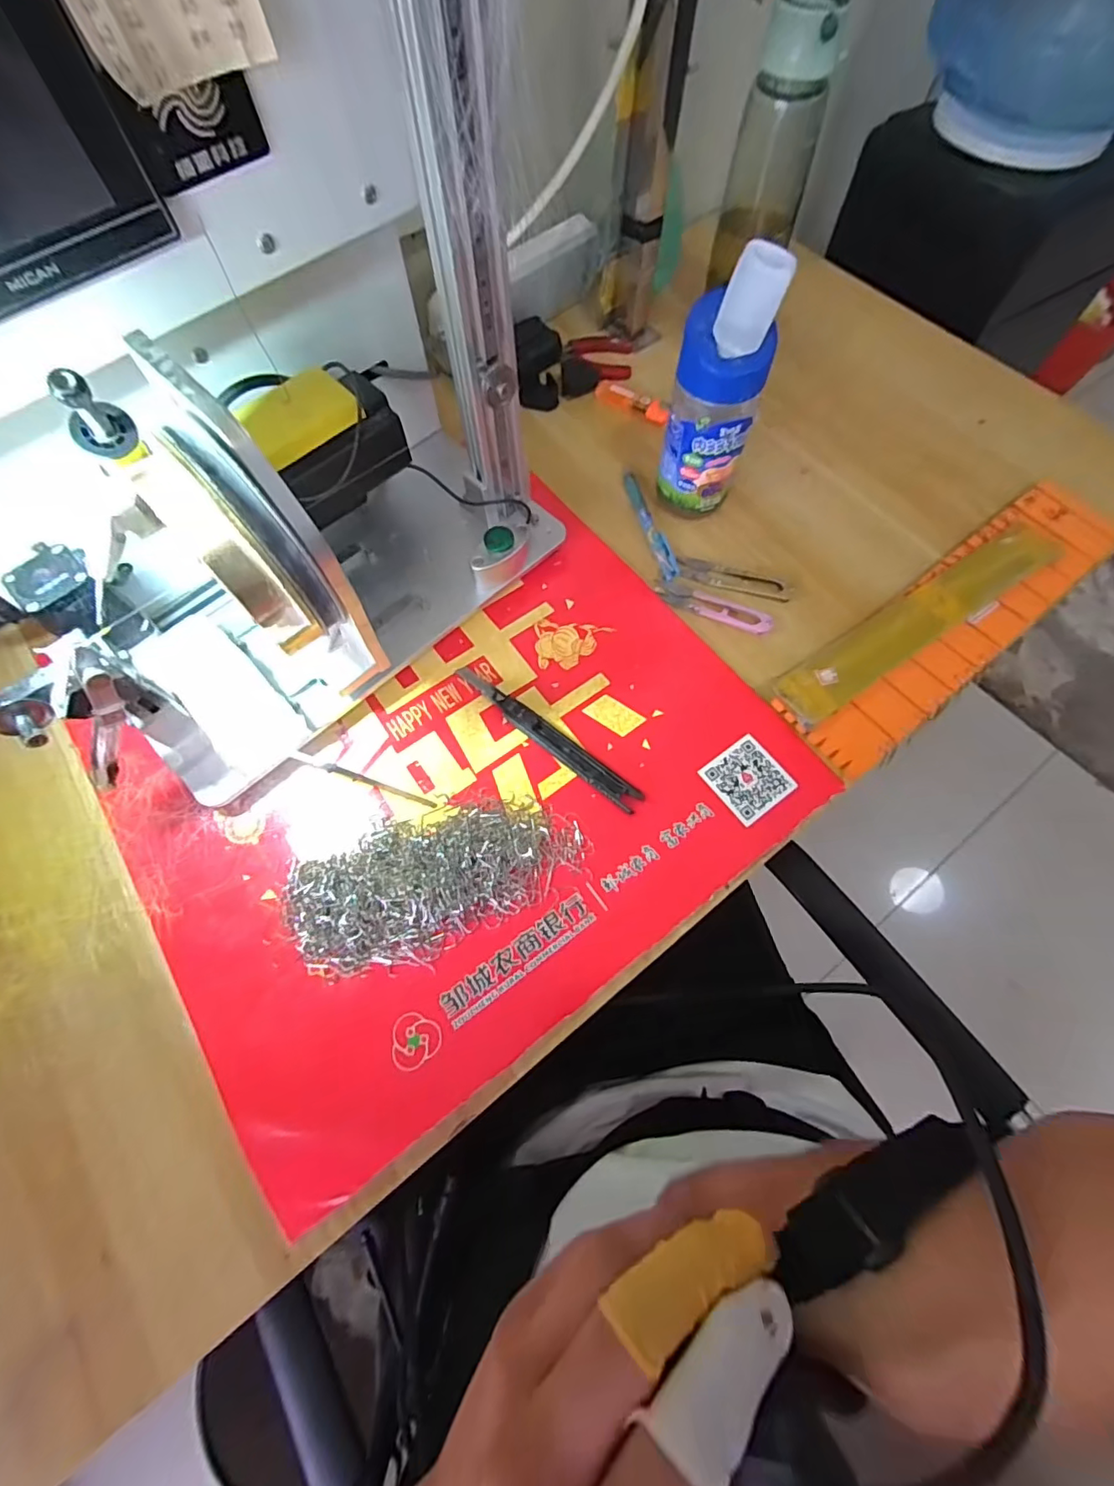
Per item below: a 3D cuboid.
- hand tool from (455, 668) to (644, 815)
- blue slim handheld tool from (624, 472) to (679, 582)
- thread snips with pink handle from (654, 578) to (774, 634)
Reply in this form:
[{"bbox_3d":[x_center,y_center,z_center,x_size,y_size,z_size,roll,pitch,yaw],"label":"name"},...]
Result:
[{"bbox_3d":[-0.009,-0.007,0.402,0.167,0.012,0.019,38,73,17],"label":"hand tool"},{"bbox_3d":[0.084,-0.192,0.479,0.020,0.010,0.114,-13,66,-3],"label":"blue slim handheld tool"},{"bbox_3d":[0.129,-0.114,0.451,0.099,0.006,0.024,21,69,11],"label":"thread snips with pink handle"}]

